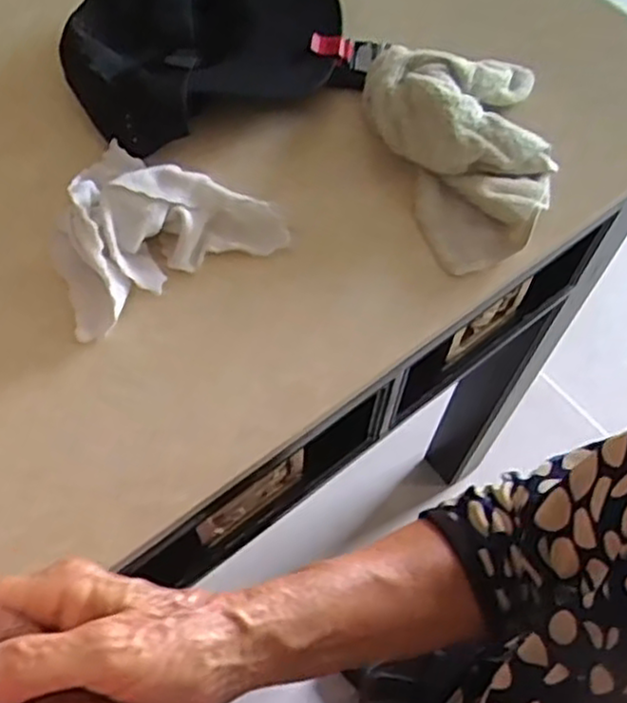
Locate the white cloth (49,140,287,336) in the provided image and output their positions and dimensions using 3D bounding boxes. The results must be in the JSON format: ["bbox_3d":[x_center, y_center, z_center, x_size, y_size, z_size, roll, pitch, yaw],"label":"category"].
[{"bbox_3d":[-0.114,-0.099,0.507,0.149,0.046,0.129,-28,65,-16],"label":"white cloth"}]

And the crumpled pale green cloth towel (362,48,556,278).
[{"bbox_3d":[0.112,-0.153,0.537,0.134,0.054,0.189,-4,61,-4],"label":"crumpled pale green cloth towel"}]

